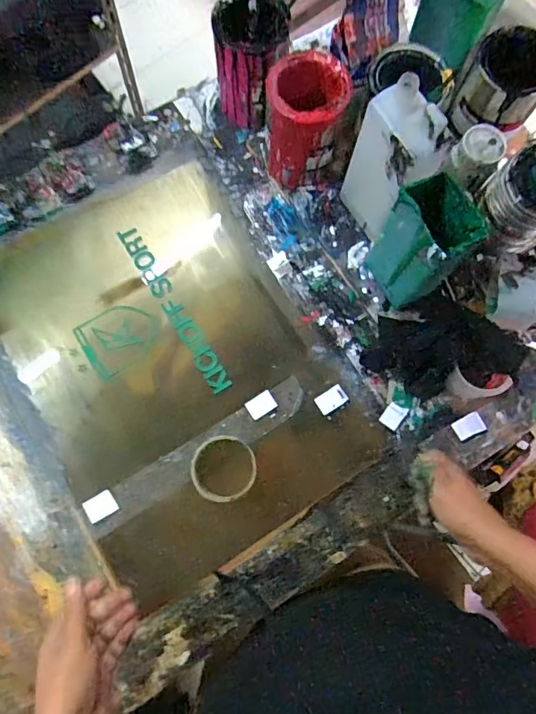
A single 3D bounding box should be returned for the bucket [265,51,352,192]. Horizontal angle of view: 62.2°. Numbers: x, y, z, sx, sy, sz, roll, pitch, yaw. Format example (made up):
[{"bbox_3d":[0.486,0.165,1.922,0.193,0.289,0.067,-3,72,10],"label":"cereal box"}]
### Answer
[{"bbox_3d":[0.052,-0.332,0.635,0.107,0.152,0.101,-3,76,-2],"label":"bucket"}]

